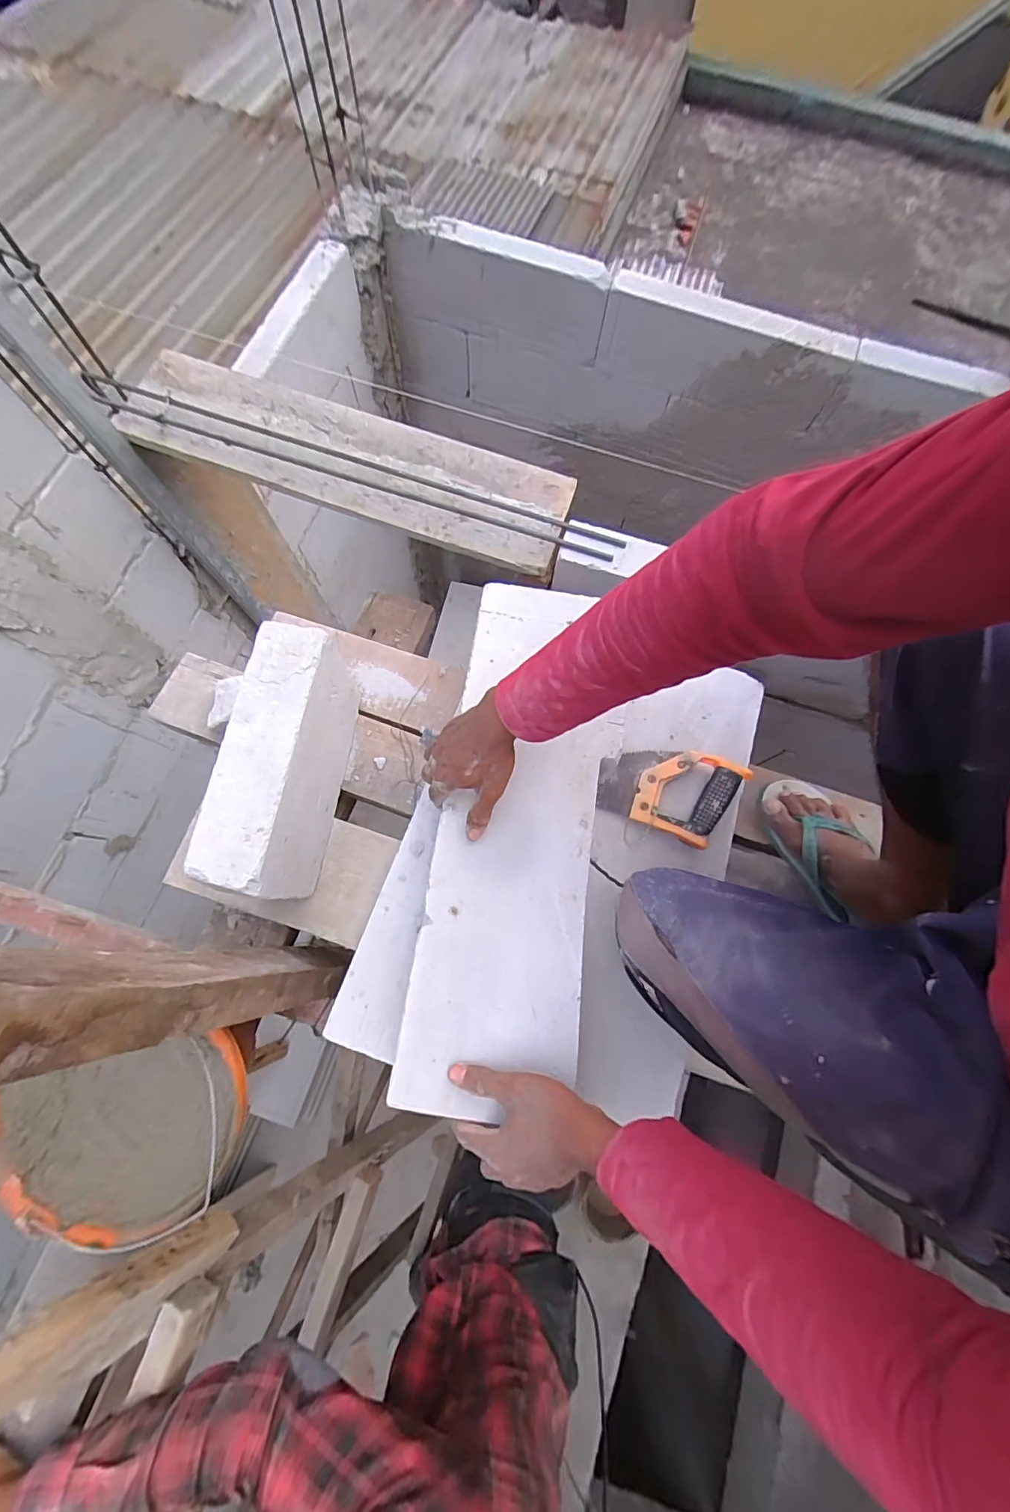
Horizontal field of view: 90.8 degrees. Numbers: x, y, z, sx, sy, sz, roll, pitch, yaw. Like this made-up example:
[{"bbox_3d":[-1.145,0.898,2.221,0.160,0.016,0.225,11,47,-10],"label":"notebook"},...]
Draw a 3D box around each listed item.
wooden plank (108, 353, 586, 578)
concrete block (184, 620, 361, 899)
[{"bbox_3d":[-0.257,-0.495,0.820,0.753,0.034,0.186,20,76,3],"label":"wooden plank"},{"bbox_3d":[-0.260,0.013,0.603,0.076,0.180,0.289,9,75,1],"label":"concrete block"}]

